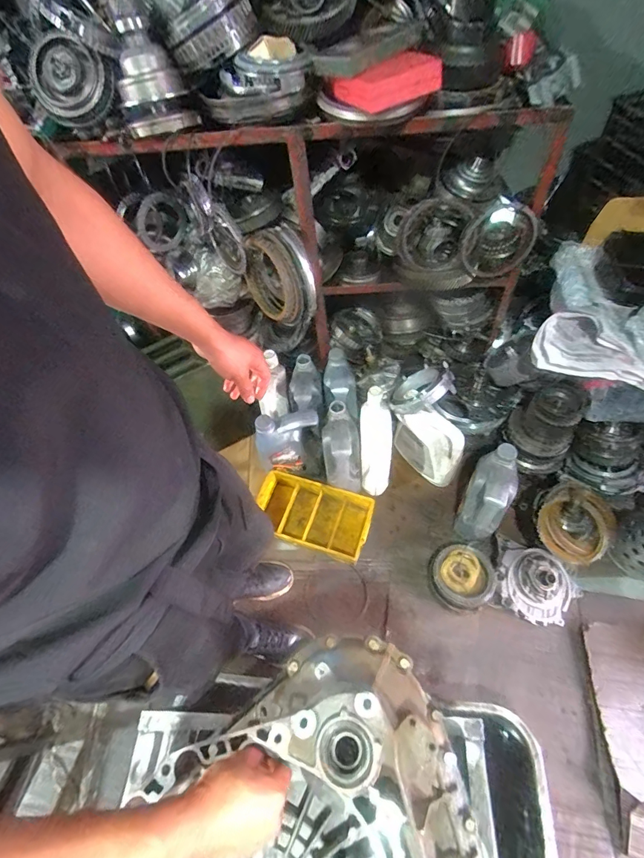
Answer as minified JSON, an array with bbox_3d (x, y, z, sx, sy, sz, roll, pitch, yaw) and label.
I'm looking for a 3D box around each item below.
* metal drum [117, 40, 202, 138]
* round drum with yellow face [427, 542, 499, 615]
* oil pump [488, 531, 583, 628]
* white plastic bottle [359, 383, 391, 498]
[{"bbox_3d":[-0.371,-0.744,0.918,0.161,0.124,0.127,-25,58,-12],"label":"metal drum"},{"bbox_3d":[0.404,0.430,1.214,0.173,0.077,0.169,-2,56,3],"label":"round drum with yellow face"},{"bbox_3d":[0.616,0.450,1.194,0.254,0.104,0.195,16,59,15],"label":"oil pump"},{"bbox_3d":[0.167,0.048,1.298,0.101,0.072,0.353,-3,98,-5],"label":"white plastic bottle"}]

